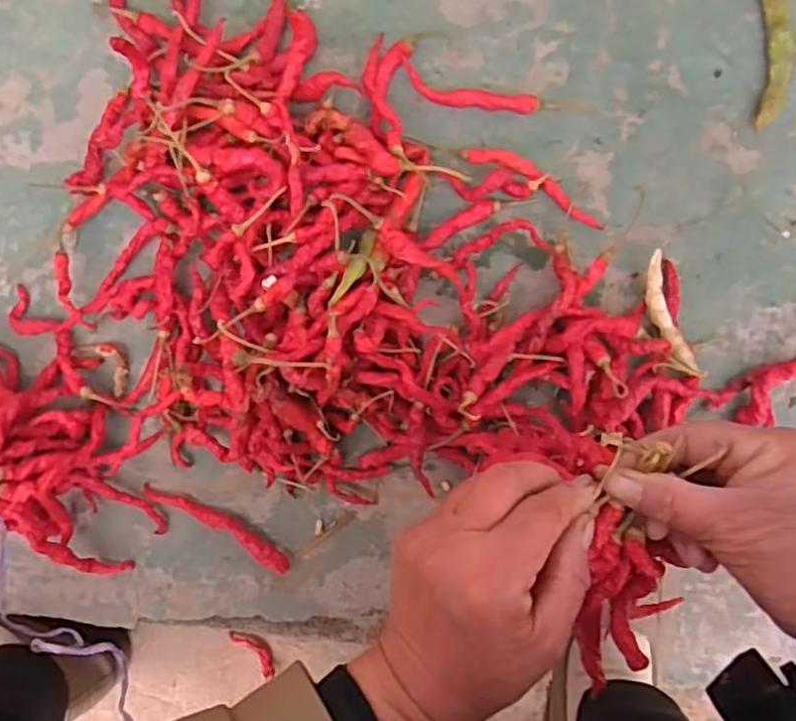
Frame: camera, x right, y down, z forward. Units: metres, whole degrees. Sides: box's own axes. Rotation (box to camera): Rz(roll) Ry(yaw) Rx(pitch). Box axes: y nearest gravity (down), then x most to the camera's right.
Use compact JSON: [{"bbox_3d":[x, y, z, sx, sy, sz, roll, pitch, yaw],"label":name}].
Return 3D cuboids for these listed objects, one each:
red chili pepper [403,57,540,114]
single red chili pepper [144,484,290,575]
[{"bbox_3d":[0.048,-0.177,0.423,0.091,0.007,0.020,15,99,0],"label":"red chili pepper"},{"bbox_3d":[-0.133,0.121,0.473,0.121,0.012,0.017,31,99,-2],"label":"single red chili pepper"}]

